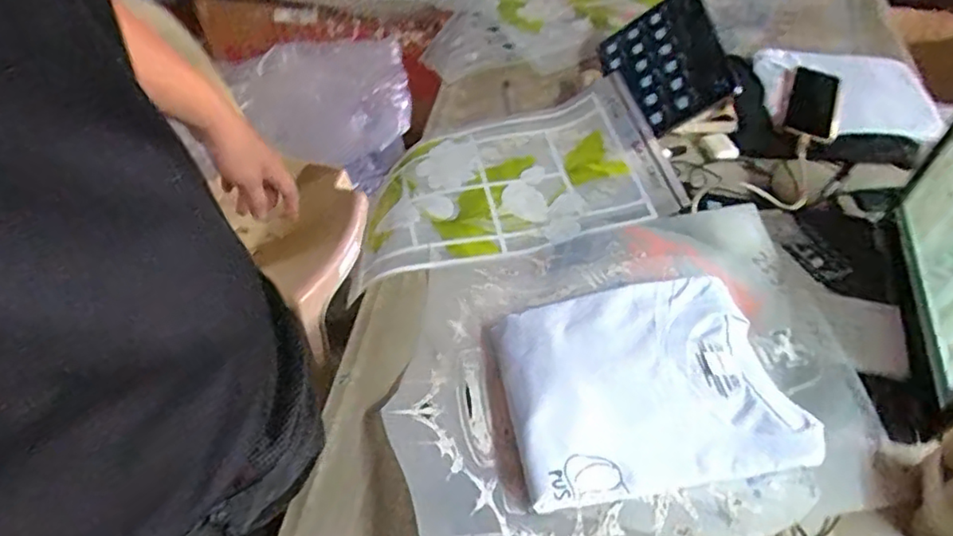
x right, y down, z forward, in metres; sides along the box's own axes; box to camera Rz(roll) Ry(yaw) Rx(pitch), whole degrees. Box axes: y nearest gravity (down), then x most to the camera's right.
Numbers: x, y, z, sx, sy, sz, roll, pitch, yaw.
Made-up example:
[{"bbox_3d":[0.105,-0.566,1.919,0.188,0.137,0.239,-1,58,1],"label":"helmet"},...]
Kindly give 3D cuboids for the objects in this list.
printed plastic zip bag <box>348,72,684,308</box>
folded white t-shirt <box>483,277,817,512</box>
[{"bbox_3d":[0.029,-0.115,0.852,0.416,0.053,0.264,-17,50,-3],"label":"printed plastic zip bag"},{"bbox_3d":[0.157,0.110,0.611,0.255,0.043,0.207,-8,50,-7],"label":"folded white t-shirt"}]

